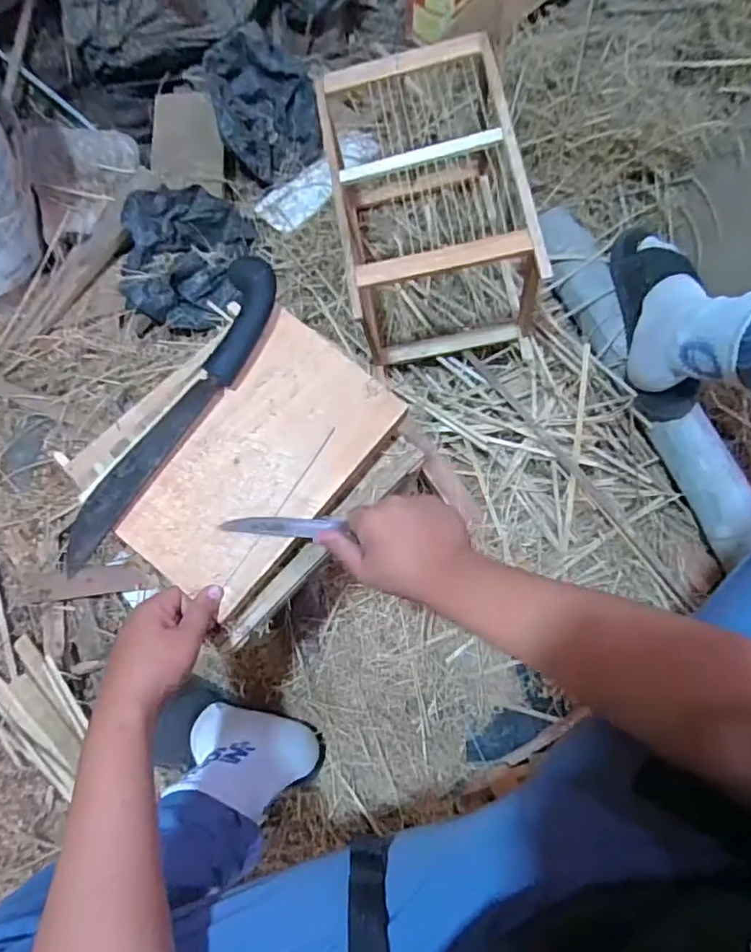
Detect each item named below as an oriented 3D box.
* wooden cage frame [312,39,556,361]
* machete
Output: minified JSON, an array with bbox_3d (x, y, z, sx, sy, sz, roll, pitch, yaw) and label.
[{"bbox_3d":[0.072,-0.334,0.767,0.235,0.257,0.333,-9,76,1],"label":"wooden cage frame"},{"bbox_3d":[-0.202,-0.065,0.560,0.057,0.029,0.350,30,80,8],"label":"machete"}]

